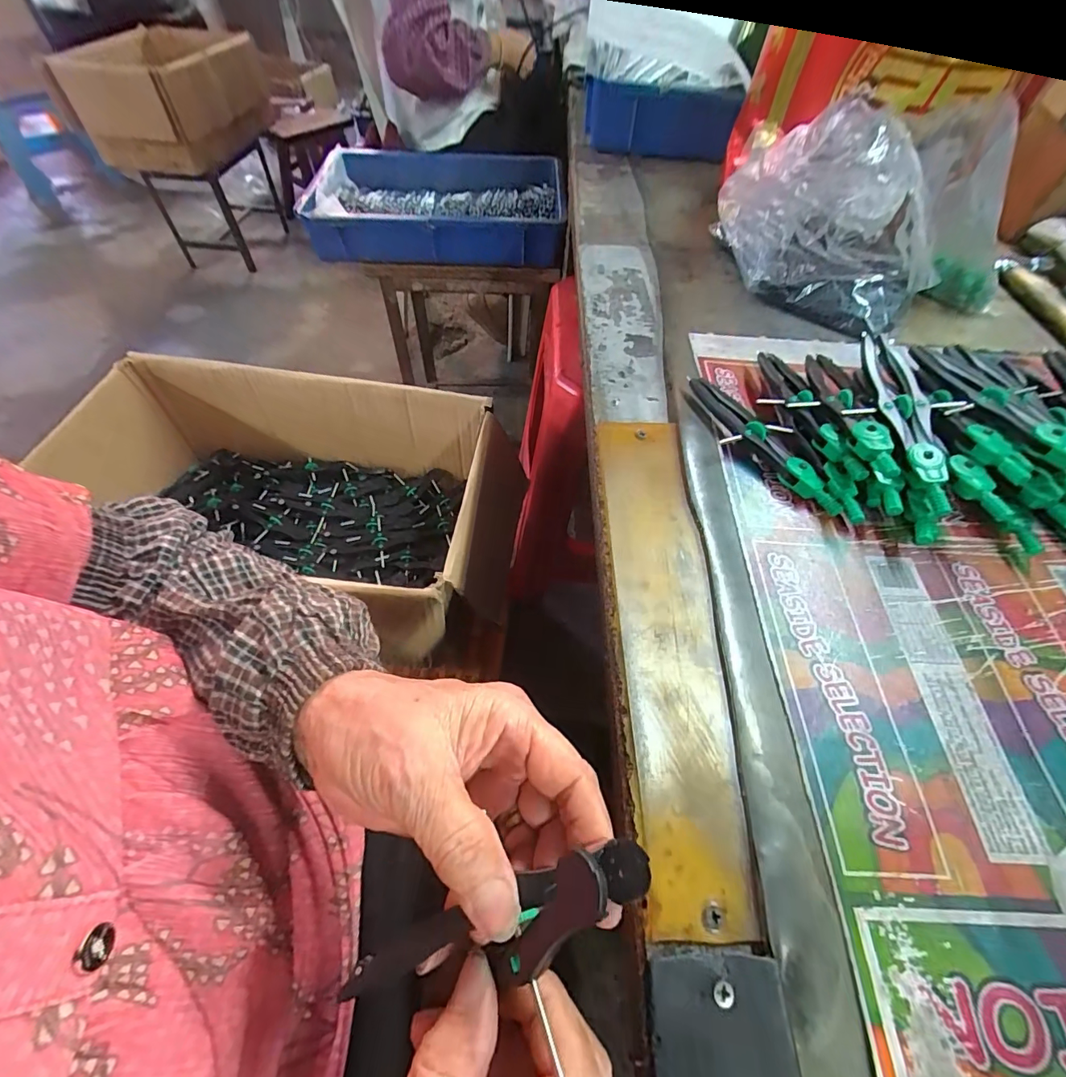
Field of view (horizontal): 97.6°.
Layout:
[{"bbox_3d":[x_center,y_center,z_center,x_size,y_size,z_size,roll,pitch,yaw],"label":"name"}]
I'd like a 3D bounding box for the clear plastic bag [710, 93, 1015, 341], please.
[{"bbox_3d":[0.301,-0.292,0.418,0.190,0.122,0.190,-14,58,-13],"label":"clear plastic bag"}]

